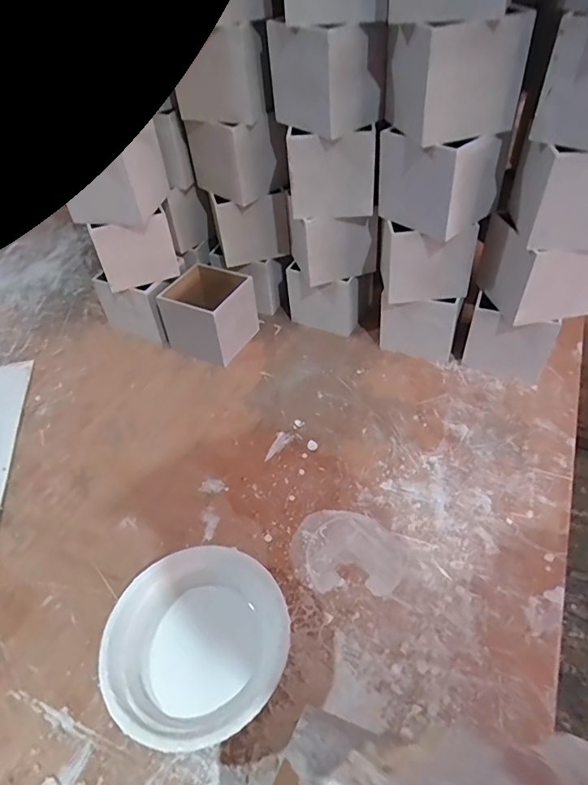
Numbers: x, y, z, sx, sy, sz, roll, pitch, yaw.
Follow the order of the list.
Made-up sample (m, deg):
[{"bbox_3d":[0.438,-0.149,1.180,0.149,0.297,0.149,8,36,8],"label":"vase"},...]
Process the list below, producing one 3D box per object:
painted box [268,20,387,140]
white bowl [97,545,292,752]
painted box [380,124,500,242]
[{"bbox_3d":[0.042,-0.399,0.604,0.087,0.106,0.123,-35,53,-26],"label":"painted box"},{"bbox_3d":[-0.091,0.245,0.471,0.169,0.059,0.169,-2,46,2],"label":"white bowl"},{"bbox_3d":[0.182,-0.273,0.608,0.101,0.102,0.117,-36,53,-25],"label":"painted box"}]

